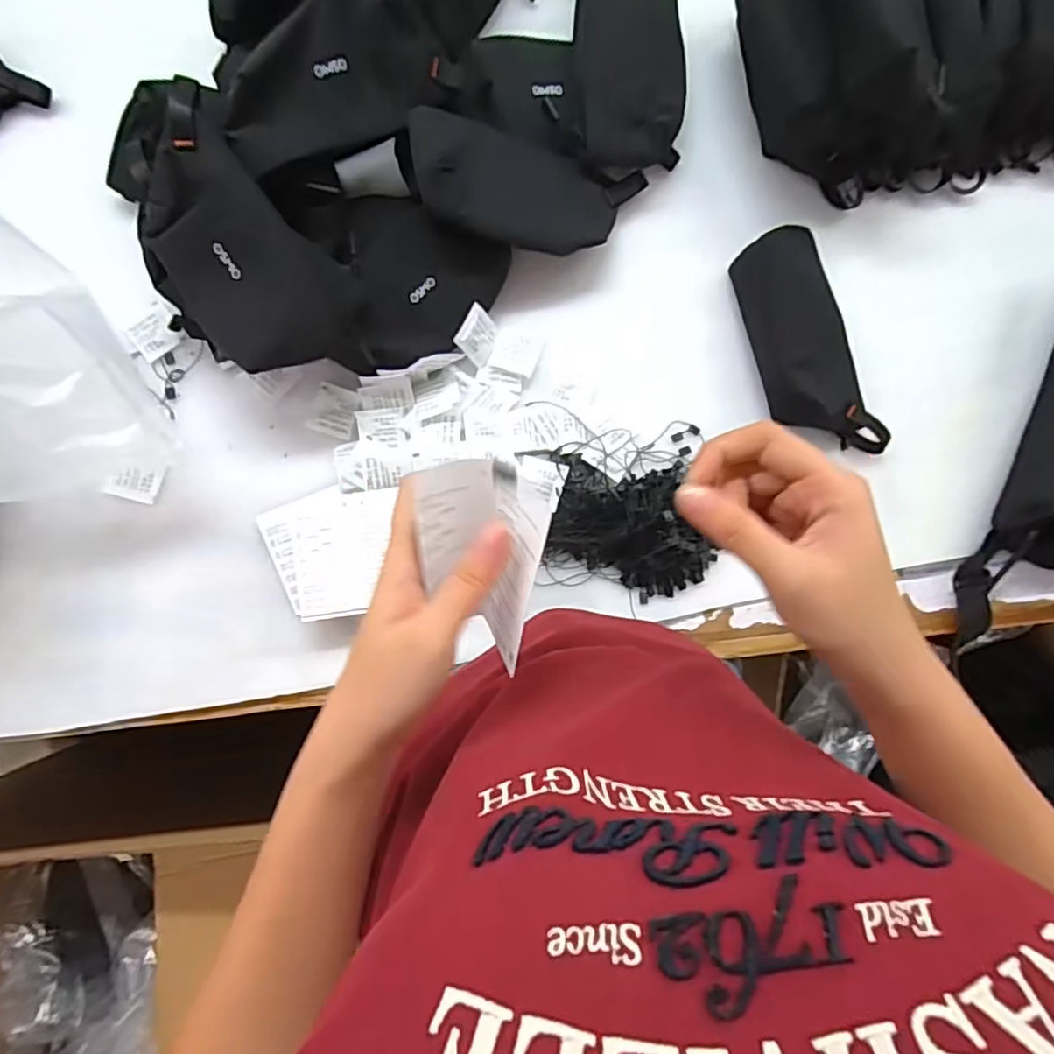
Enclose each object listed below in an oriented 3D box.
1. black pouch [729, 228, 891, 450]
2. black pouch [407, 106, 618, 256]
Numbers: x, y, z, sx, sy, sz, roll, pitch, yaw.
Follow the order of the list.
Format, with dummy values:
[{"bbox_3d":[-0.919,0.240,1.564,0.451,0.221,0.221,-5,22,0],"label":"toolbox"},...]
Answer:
[{"bbox_3d":[0.248,-0.163,0.554,0.089,0.039,0.212,-14,85,-3],"label":"black pouch"},{"bbox_3d":[-0.007,-0.275,0.517,0.179,0.021,0.084,7,84,-25],"label":"black pouch"}]

